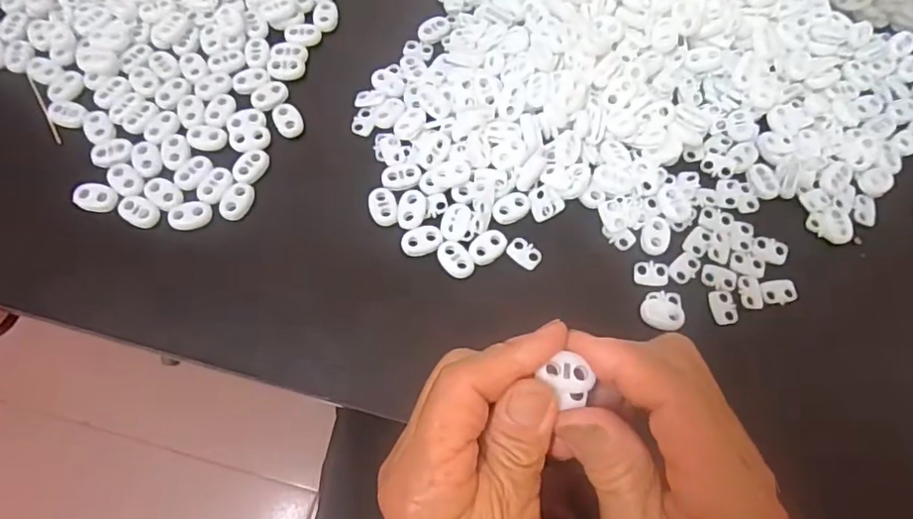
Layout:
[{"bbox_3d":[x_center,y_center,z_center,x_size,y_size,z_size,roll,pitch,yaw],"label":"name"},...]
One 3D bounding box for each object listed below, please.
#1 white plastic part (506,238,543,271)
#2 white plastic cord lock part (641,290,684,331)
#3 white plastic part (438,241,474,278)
[{"bbox_3d":[0.037,-0.004,0.306,0.019,0.004,0.014,35,73,11],"label":"white plastic part"},{"bbox_3d":[0.108,0.027,0.294,0.022,0.004,0.021,0,70,-1],"label":"white plastic cord lock part"},{"bbox_3d":[0.000,-0.001,0.299,0.016,0.004,0.022,-38,75,-14],"label":"white plastic part"}]

